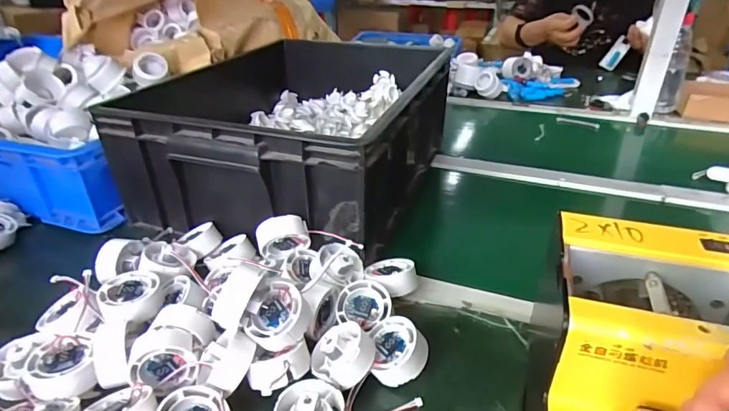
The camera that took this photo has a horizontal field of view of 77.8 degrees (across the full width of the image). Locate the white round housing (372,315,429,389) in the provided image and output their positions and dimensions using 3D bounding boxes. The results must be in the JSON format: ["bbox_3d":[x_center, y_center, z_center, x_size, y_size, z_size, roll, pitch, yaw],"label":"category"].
[{"bbox_3d":[0.028,0.129,0.399,0.054,0.025,0.051,-49,31,-19],"label":"white round housing"}]

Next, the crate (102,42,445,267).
[{"bbox_3d":[-0.100,-0.126,0.693,0.378,0.161,0.469,10,33,17],"label":"crate"}]

